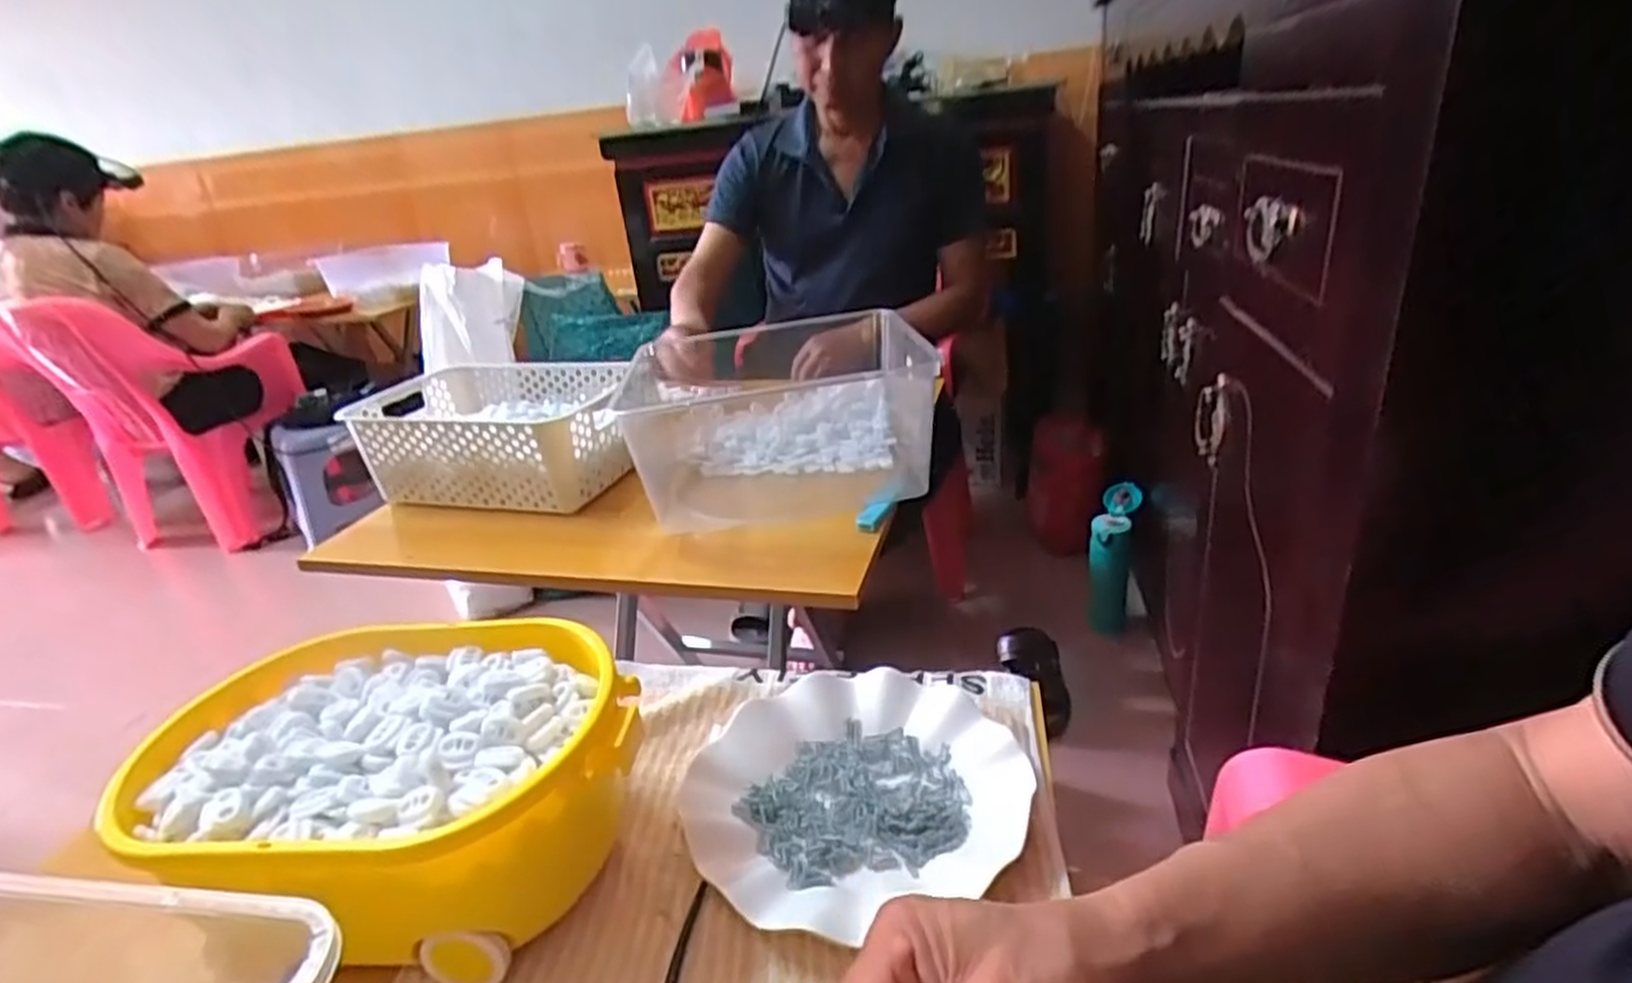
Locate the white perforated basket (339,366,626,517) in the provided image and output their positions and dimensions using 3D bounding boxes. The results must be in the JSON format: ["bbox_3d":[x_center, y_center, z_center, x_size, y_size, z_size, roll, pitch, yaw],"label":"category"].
[{"bbox_3d":[-0.366,-0.066,0.936,0.306,0.108,0.199,1,25,16],"label":"white perforated basket"}]

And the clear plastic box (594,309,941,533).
[{"bbox_3d":[-0.048,-0.082,0.865,0.342,0.119,0.271,-7,24,-1],"label":"clear plastic box"}]

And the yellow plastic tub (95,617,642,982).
[{"bbox_3d":[-0.211,0.160,0.418,0.246,0.101,0.173,-7,24,0],"label":"yellow plastic tub"}]

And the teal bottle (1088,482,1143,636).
[{"bbox_3d":[0.525,0.124,1.406,0.071,0.232,0.141,6,27,26],"label":"teal bottle"}]

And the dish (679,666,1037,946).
[{"bbox_3d":[0.019,0.167,0.451,0.179,0.026,0.165,-5,24,2],"label":"dish"}]

